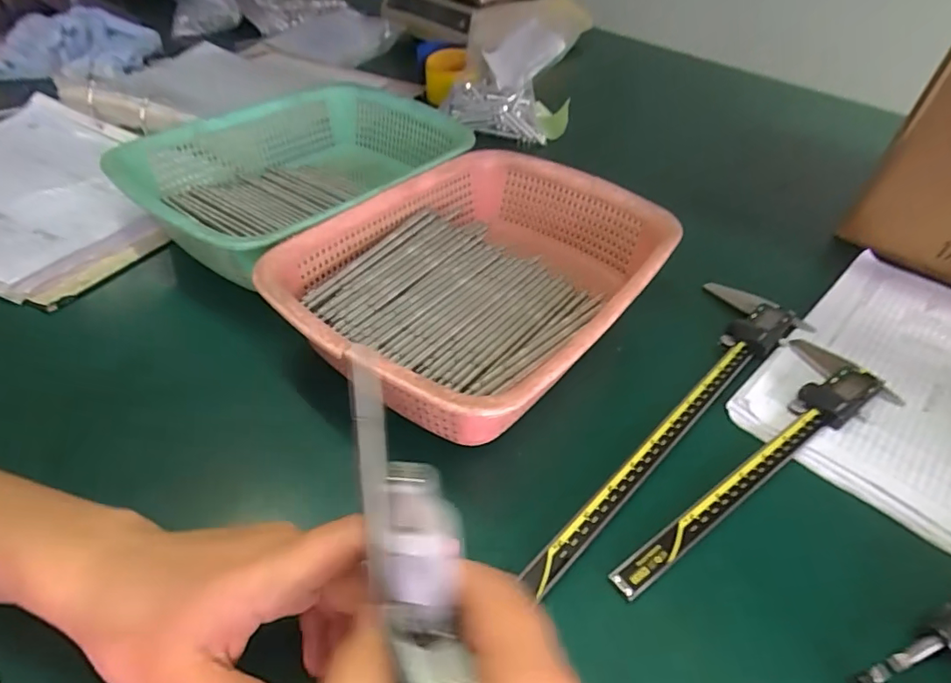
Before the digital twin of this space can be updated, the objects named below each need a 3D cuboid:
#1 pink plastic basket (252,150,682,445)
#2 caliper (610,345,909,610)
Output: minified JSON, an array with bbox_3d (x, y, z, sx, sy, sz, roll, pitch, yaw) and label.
[{"bbox_3d":[0.006,-0.044,0.425,0.220,0.087,0.296,30,51,22],"label":"pink plastic basket"},{"bbox_3d":[0.184,0.067,0.364,0.283,0.010,0.075,-21,50,-24],"label":"caliper"}]

